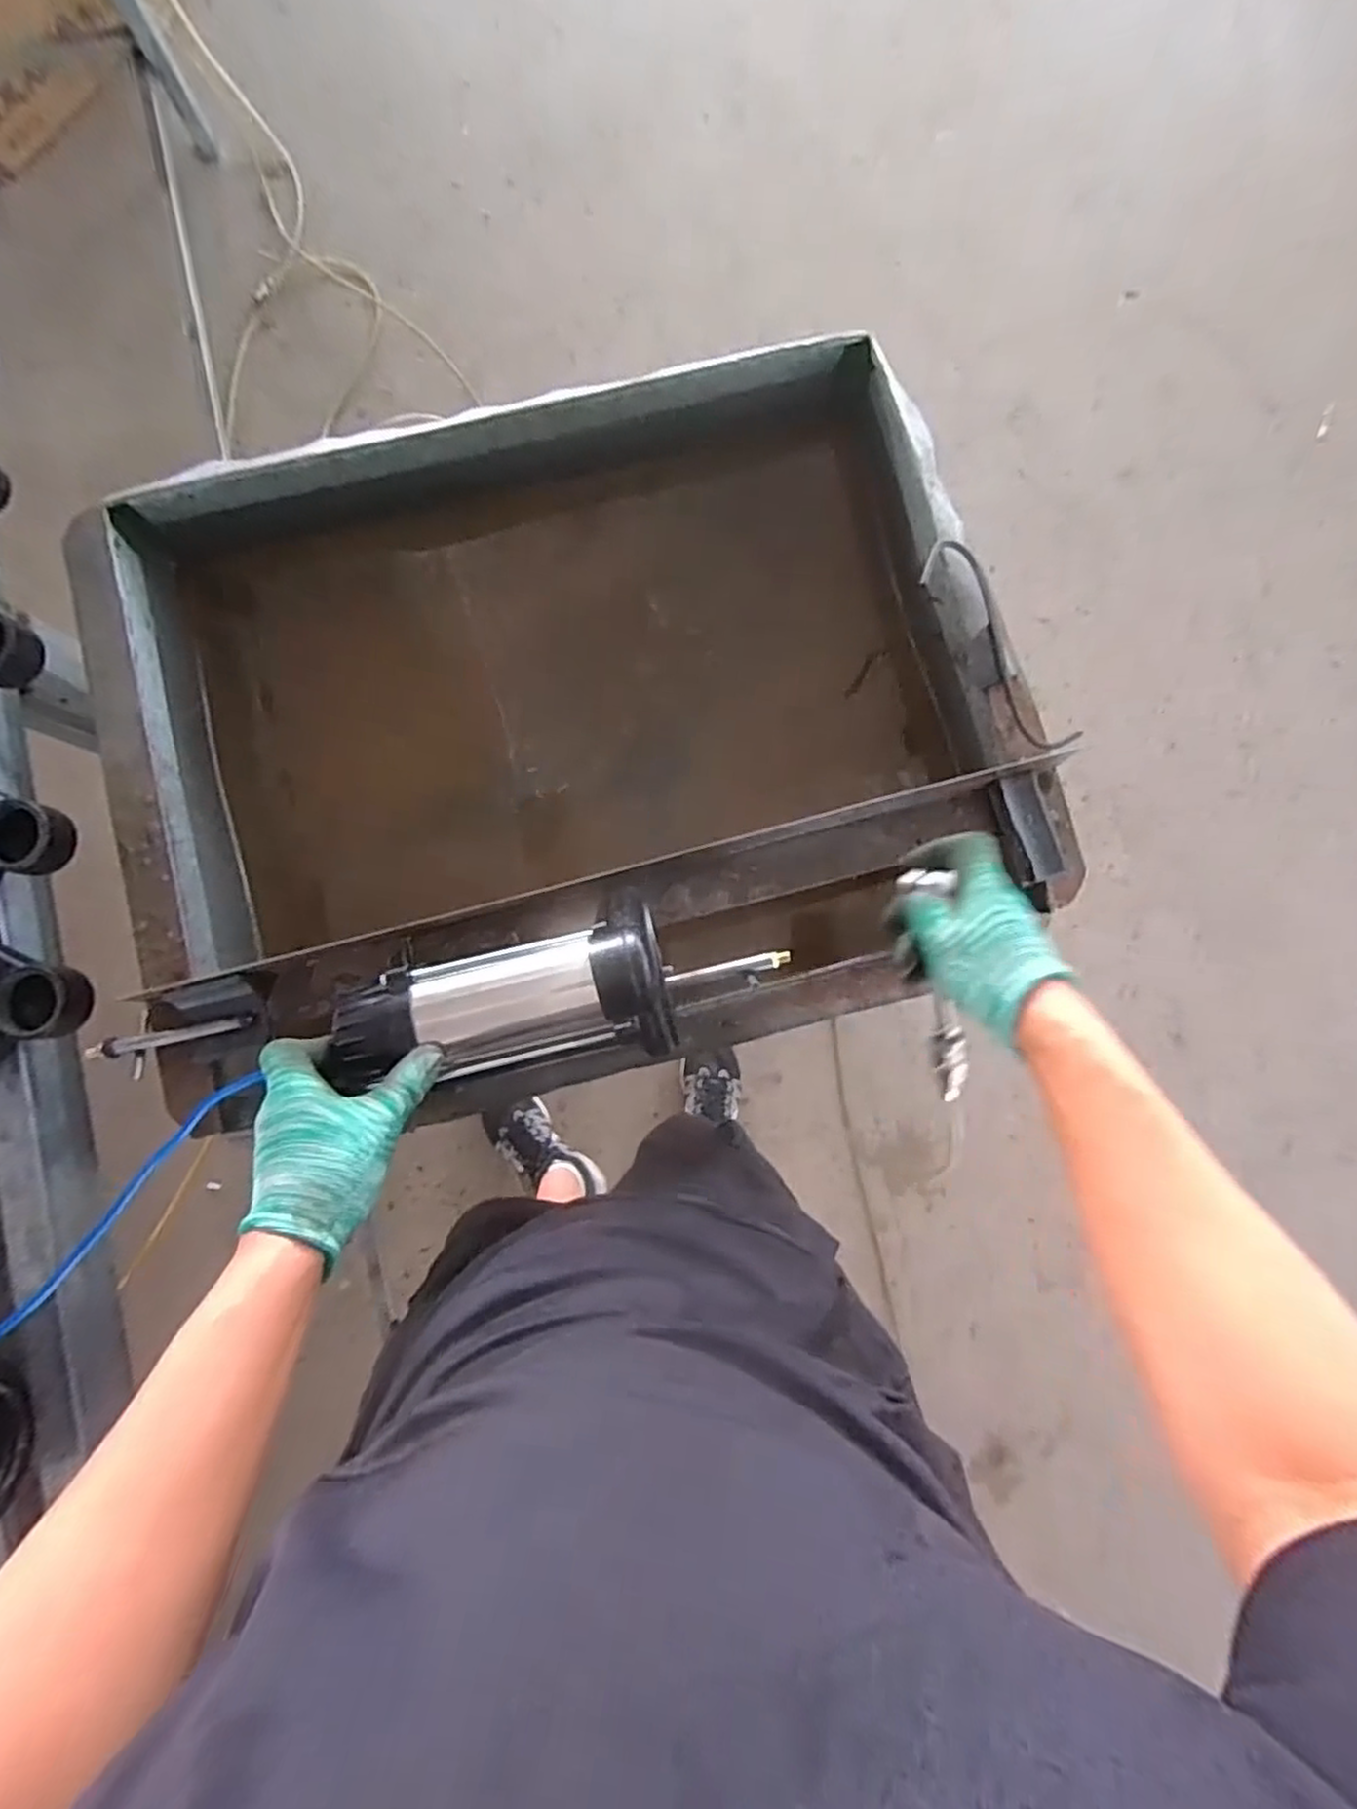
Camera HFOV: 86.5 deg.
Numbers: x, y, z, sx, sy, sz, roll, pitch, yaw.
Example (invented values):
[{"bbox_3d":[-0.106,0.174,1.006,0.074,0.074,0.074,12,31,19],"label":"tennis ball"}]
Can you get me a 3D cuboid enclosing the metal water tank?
[{"bbox_3d":[-0.093,-0.159,0.699,0.769,0.237,0.602,-12,84,-2],"label":"metal water tank"}]

